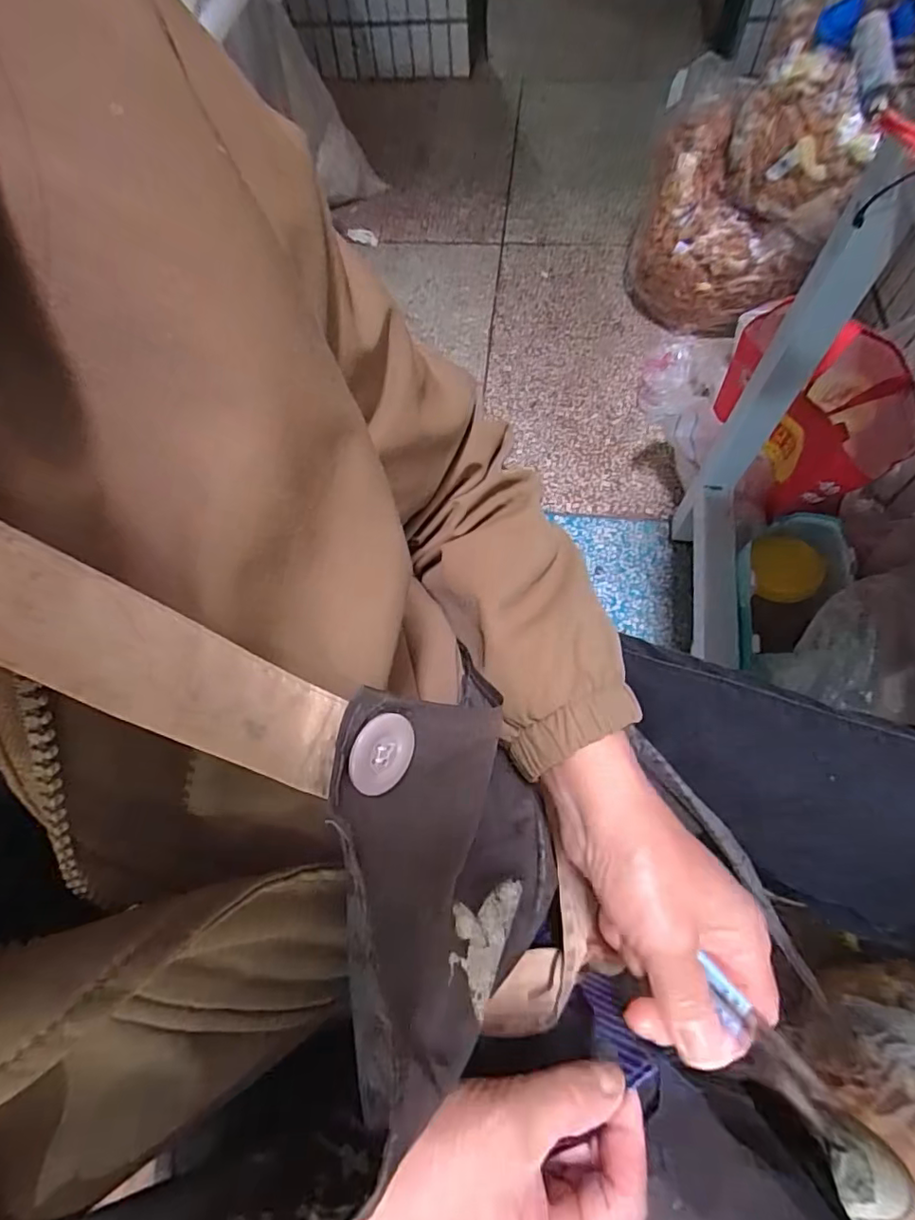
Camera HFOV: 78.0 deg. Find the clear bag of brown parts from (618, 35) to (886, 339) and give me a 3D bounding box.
[{"bbox_3d":[0.554,-0.835,1.160,0.323,0.426,0.298,10,65,8],"label":"clear bag of brown parts"}]

